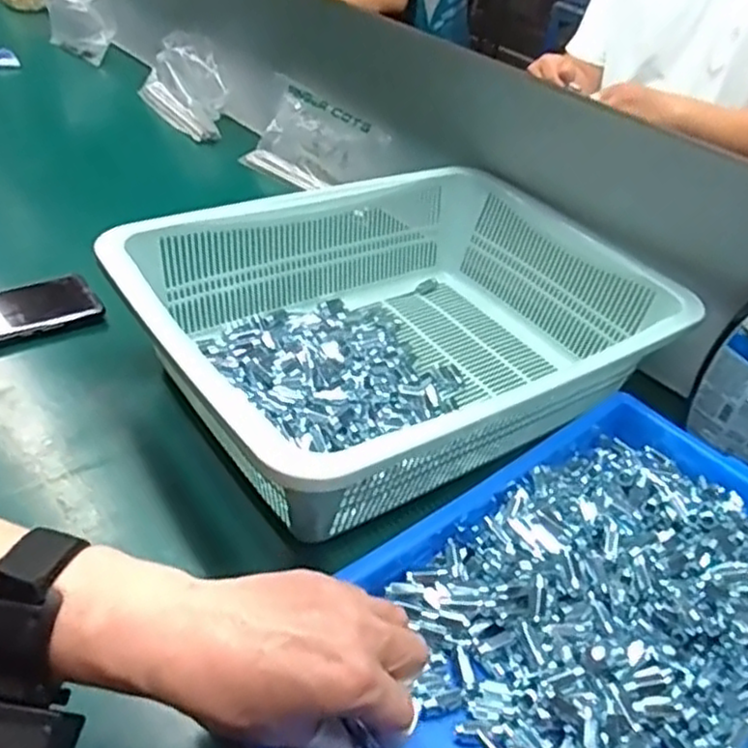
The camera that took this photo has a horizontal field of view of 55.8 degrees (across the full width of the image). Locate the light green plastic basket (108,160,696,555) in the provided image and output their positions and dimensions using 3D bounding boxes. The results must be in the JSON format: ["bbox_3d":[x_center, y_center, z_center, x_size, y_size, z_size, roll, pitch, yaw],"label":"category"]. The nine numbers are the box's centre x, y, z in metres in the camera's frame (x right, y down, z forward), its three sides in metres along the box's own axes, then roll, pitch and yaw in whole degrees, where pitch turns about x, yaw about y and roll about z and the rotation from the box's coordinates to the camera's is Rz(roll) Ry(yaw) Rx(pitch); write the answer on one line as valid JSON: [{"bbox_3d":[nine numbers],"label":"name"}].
[{"bbox_3d":[0.028,-0.037,0.619,0.429,0.132,0.321,-19,46,-32],"label":"light green plastic basket"}]

